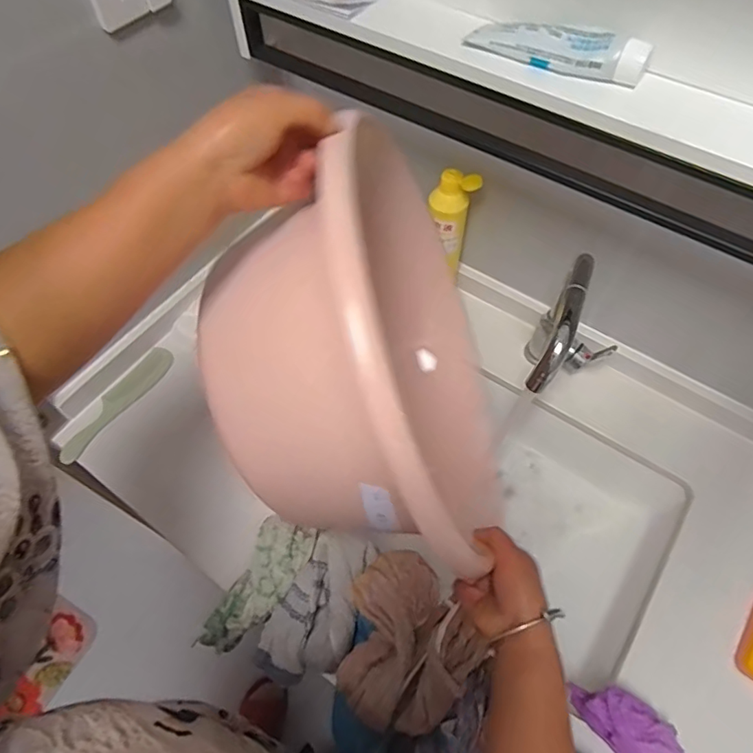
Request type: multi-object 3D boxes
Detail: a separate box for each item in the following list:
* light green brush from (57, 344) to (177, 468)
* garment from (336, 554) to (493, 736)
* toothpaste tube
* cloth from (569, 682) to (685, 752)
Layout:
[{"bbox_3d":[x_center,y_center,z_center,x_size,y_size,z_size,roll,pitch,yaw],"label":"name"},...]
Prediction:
[{"bbox_3d":[-0.382,0.035,0.758,0.049,0.019,0.207,28,64,16],"label":"light green brush"},{"bbox_3d":[0.022,0.268,0.531,0.139,0.067,0.159,-27,63,-14],"label":"garment"},{"bbox_3d":[0.165,-0.305,0.471,0.160,0.029,0.042,25,63,14],"label":"toothpaste tube"},{"bbox_3d":[0.265,0.365,0.530,0.060,0.072,0.119,-37,66,-19],"label":"cloth"}]

